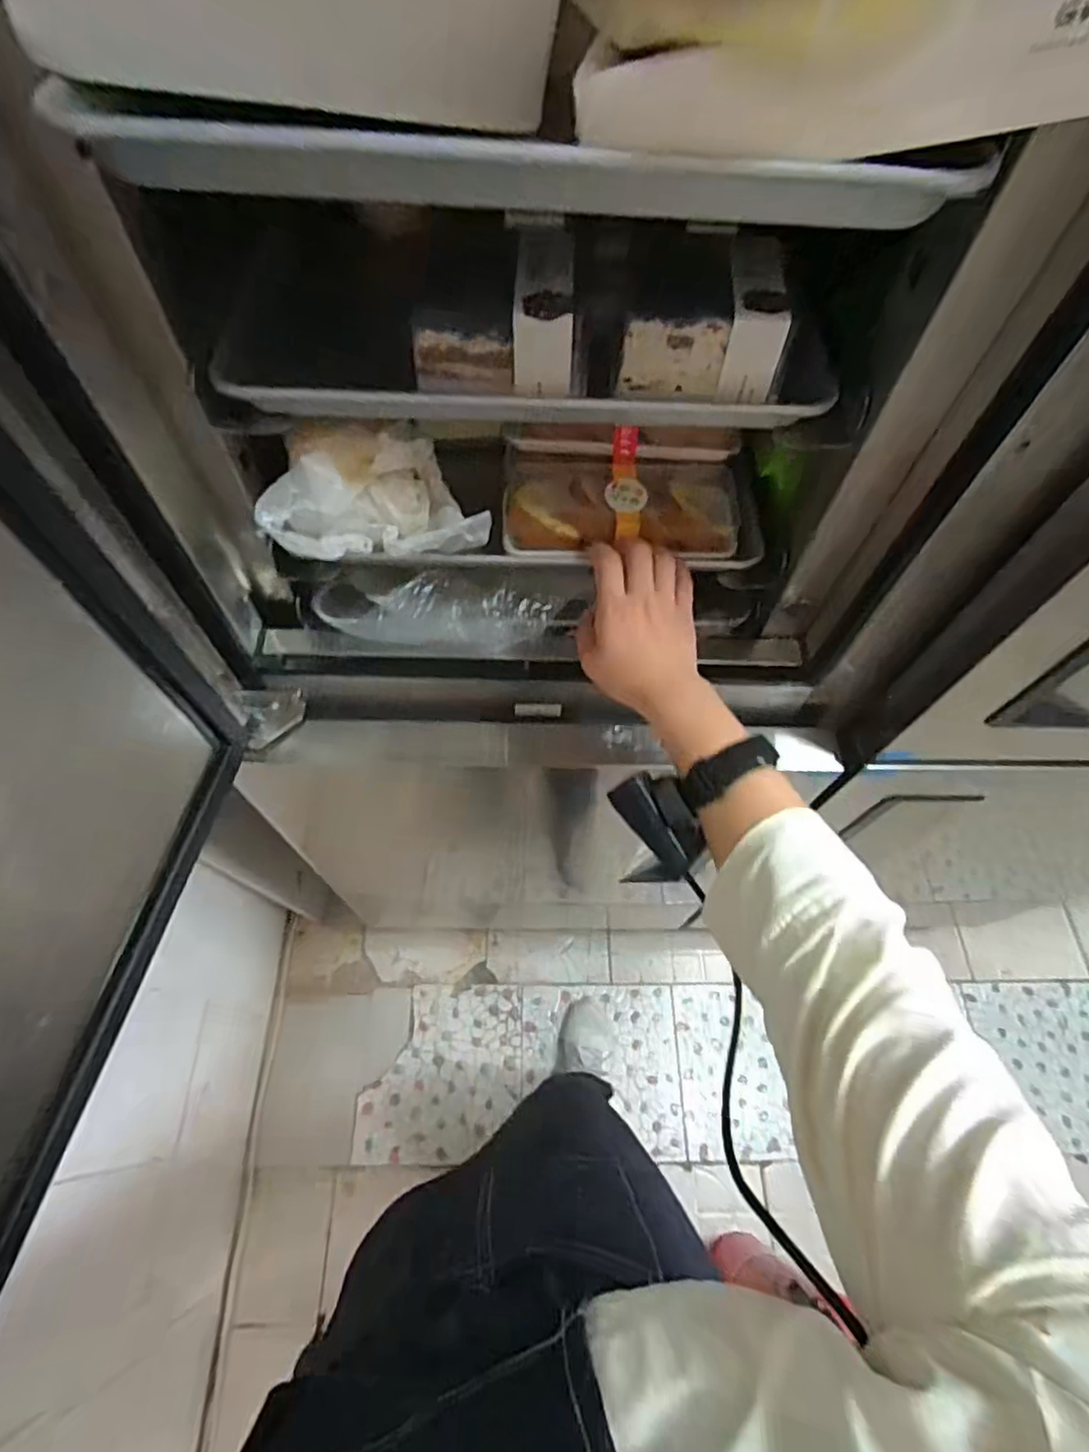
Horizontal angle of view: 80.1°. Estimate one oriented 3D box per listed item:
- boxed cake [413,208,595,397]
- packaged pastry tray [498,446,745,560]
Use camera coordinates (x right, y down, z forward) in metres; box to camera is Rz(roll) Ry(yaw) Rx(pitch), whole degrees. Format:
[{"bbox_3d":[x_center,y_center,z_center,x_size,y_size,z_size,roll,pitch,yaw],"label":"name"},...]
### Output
[{"bbox_3d":[-0.025,-0.270,0.416,0.100,0.061,0.095,10,62,3],"label":"boxed cake"},{"bbox_3d":[0.066,-0.186,0.540,0.195,0.041,0.085,0,63,-7],"label":"packaged pastry tray"}]

